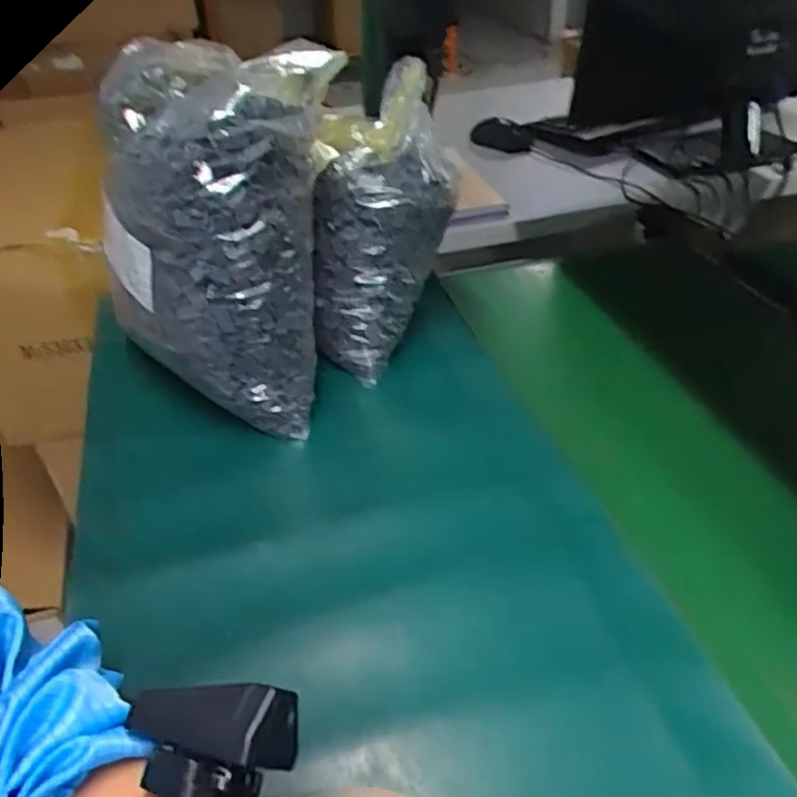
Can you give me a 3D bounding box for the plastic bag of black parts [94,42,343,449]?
[{"bbox_3d":[-0.144,-0.118,0.558,0.148,0.280,0.192,-33,47,-31],"label":"plastic bag of black parts"}]

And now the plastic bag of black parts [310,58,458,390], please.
[{"bbox_3d":[-0.020,-0.150,0.596,0.097,0.251,0.092,-10,32,-41],"label":"plastic bag of black parts"}]

